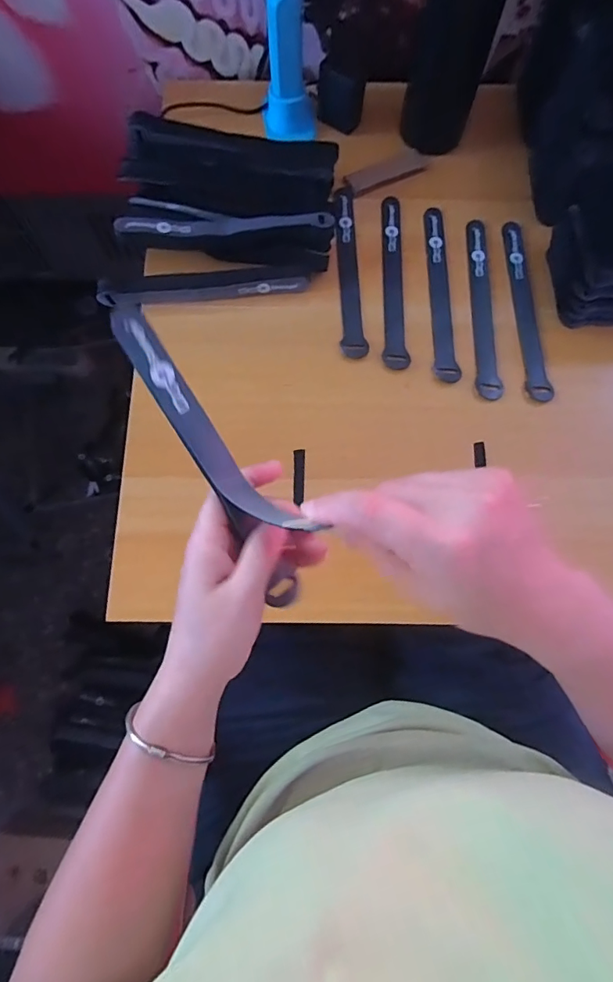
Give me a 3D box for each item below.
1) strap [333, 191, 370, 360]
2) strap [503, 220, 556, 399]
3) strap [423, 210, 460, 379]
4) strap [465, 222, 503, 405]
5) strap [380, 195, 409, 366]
[{"bbox_3d":[0.042,-0.224,0.461,0.023,0.004,0.204,-2,72,-1],"label":"strap"},{"bbox_3d":[0.211,-0.178,0.449,0.020,0.008,0.198,0,72,0],"label":"strap"},{"bbox_3d":[0.130,-0.198,0.454,0.022,0.004,0.201,0,72,0],"label":"strap"},{"bbox_3d":[0.170,-0.181,0.448,0.022,0.004,0.197,2,72,0],"label":"strap"},{"bbox_3d":[0.086,-0.212,0.458,0.022,0.004,0.202,1,72,0],"label":"strap"}]

